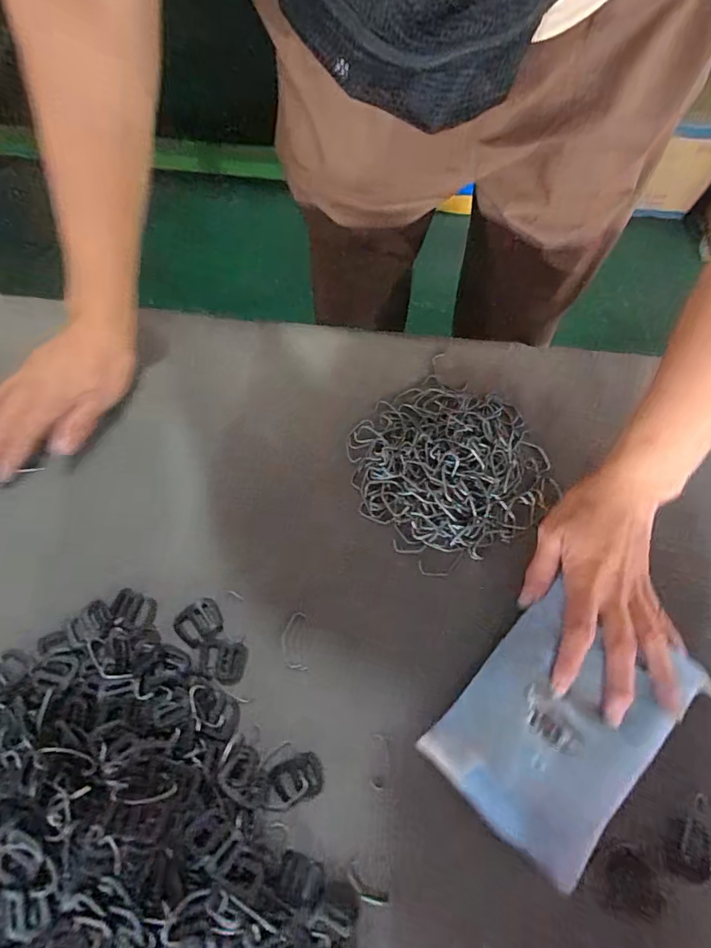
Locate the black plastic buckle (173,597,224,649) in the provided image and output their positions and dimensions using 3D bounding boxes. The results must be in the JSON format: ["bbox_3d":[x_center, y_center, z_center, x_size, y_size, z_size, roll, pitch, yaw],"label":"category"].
[{"bbox_3d":[-0.114,0.109,0.353,0.032,0.004,0.027,-35,74,-11],"label":"black plastic buckle"}]

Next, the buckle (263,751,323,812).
[{"bbox_3d":[-0.042,0.205,0.321,0.040,0.004,0.025,-21,72,-7],"label":"buckle"}]

